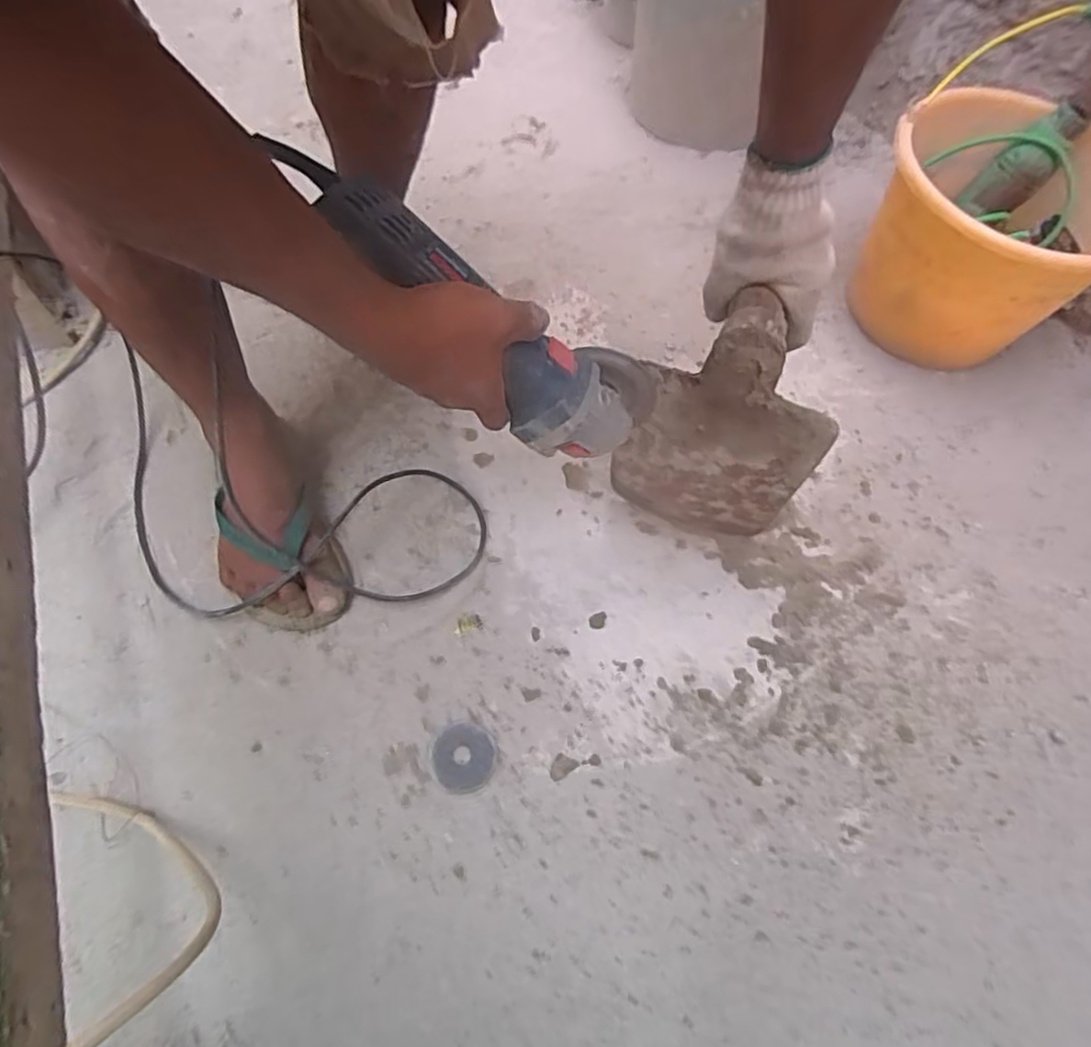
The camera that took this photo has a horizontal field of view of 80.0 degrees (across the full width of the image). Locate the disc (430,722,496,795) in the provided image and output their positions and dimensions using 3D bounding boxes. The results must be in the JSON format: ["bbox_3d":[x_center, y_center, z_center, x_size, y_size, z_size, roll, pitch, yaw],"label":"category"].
[{"bbox_3d":[-0.074,0.210,0.583,0.055,0.005,0.061,-10,60,-6],"label":"disc"}]

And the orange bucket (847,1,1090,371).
[{"bbox_3d":[0.537,-0.370,0.758,0.265,0.265,0.303,34,65,18],"label":"orange bucket"}]

